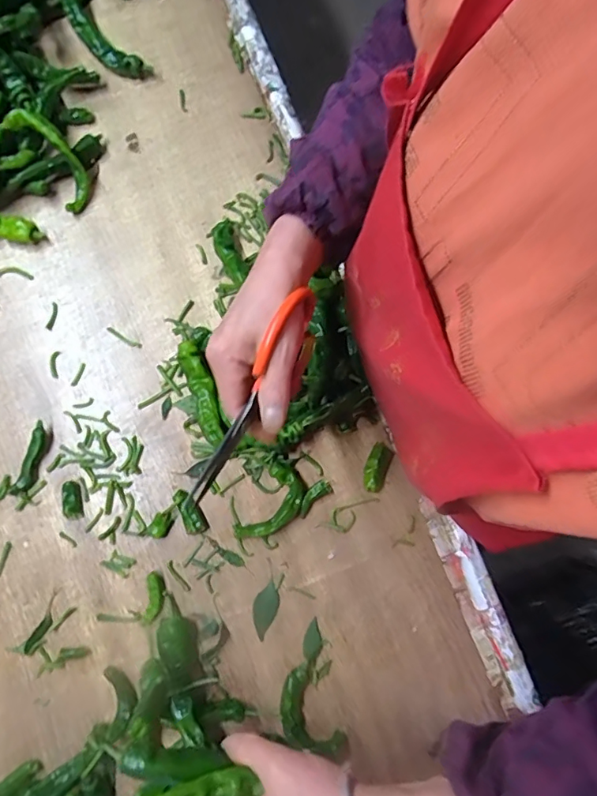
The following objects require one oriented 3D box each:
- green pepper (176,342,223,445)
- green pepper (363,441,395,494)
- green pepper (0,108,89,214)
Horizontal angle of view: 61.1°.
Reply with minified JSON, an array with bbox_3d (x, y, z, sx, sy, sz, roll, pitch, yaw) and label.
[{"bbox_3d":[-0.101,-0.004,0.541,0.025,0.029,0.113,-19,80,-5],"label":"green pepper"},{"bbox_3d":[0.084,0.074,0.539,0.026,0.017,0.053,20,79,3],"label":"green pepper"},{"bbox_3d":[-0.274,-0.267,0.563,0.045,0.029,0.112,-39,113,-8],"label":"green pepper"}]

